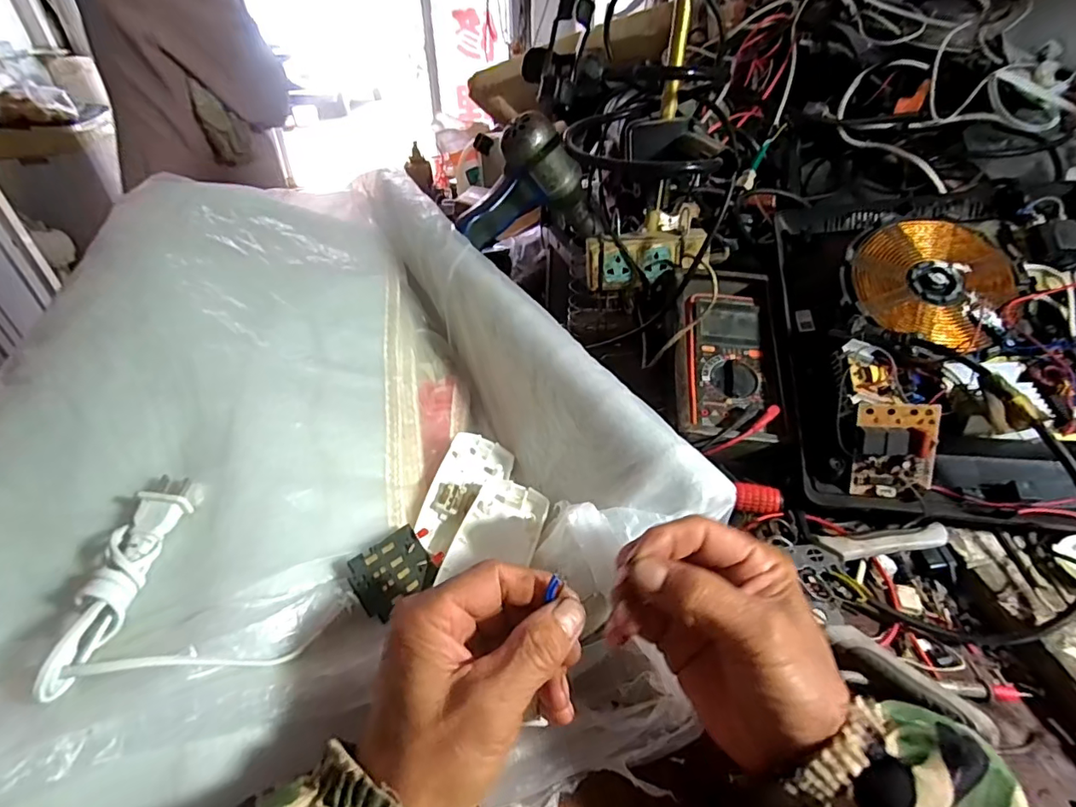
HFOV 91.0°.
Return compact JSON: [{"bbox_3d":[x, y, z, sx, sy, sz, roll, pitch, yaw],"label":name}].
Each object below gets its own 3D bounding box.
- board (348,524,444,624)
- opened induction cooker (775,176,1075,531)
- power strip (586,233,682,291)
[{"bbox_3d":[-0.087,0.102,0.328,0.039,0.008,0.064,56,26,4],"label":"board"},{"bbox_3d":[0.390,-0.081,0.490,0.312,0.103,0.400,2,60,10],"label":"opened induction cooker"},{"bbox_3d":[0.104,-0.158,0.584,0.101,0.051,0.026,-2,38,-2],"label":"power strip"}]

